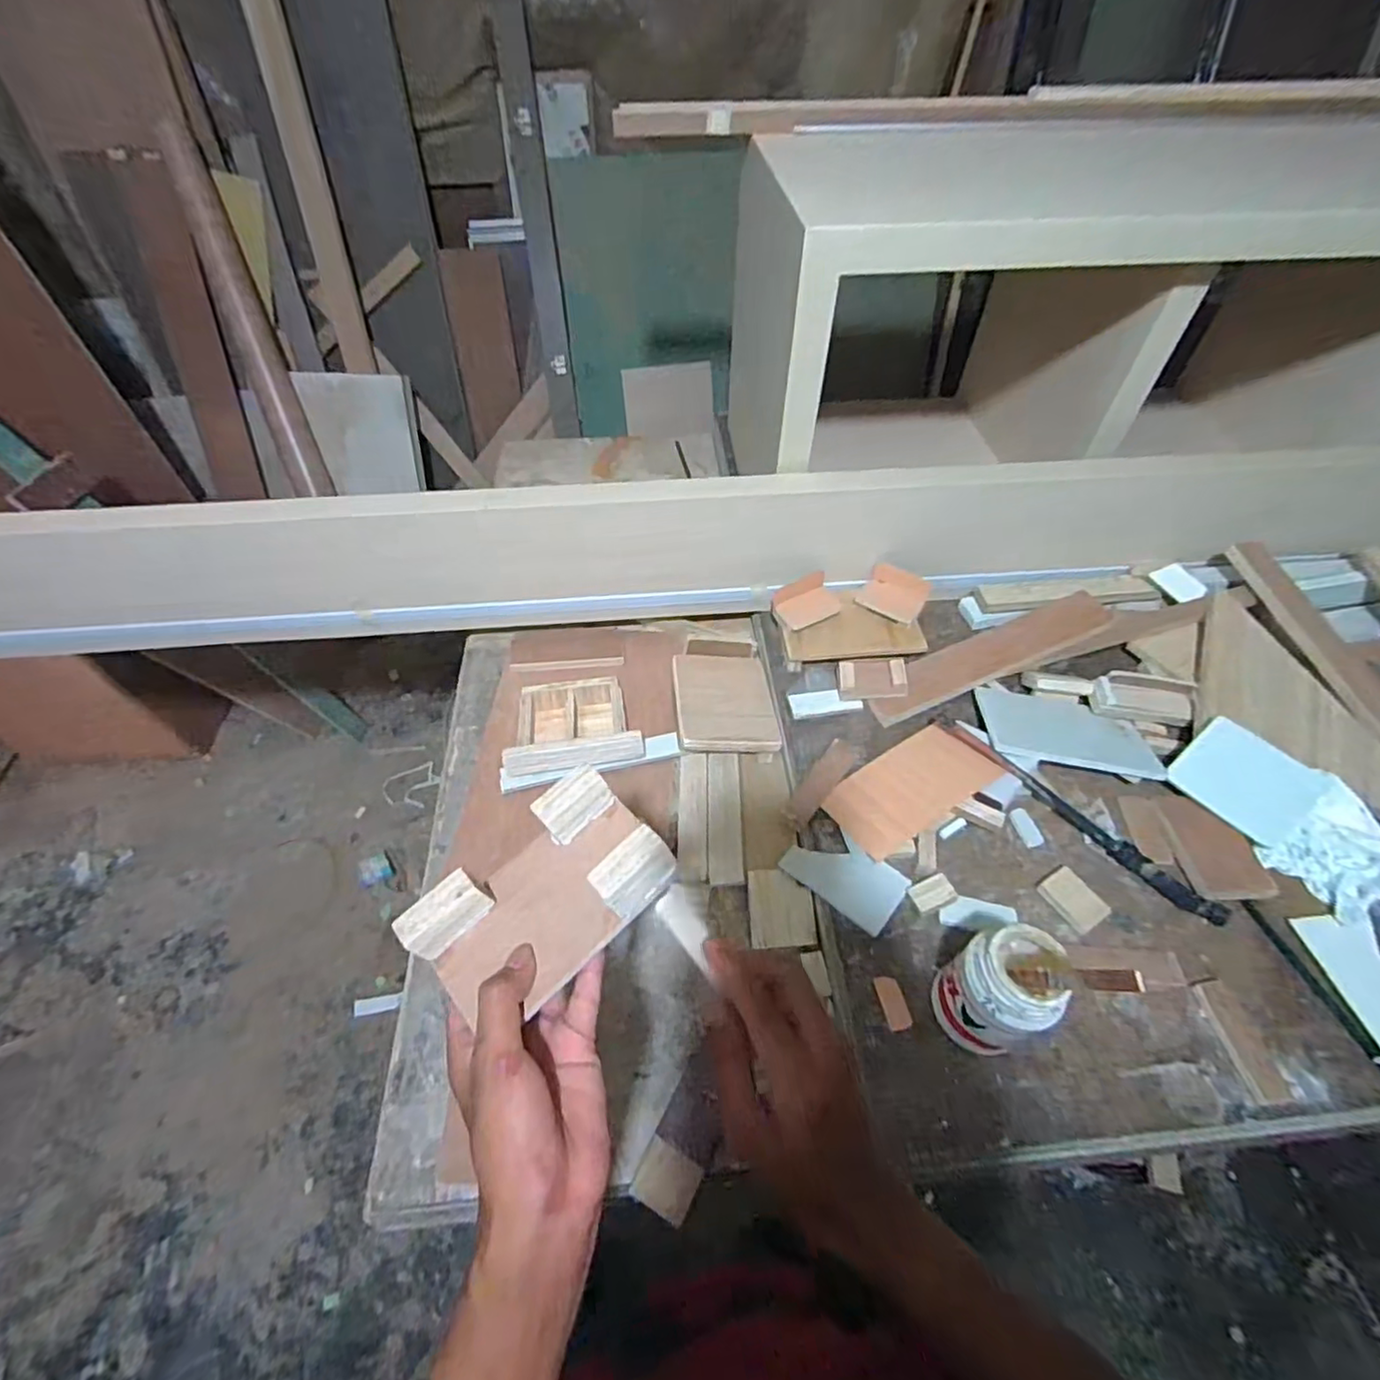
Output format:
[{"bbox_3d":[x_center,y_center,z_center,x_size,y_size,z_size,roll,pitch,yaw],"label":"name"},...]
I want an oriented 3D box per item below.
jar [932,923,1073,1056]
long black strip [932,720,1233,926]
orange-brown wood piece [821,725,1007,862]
[{"bbox_3d":[0.256,0.255,0.539,0.066,0.134,0.076,7,52,6],"label":"jar"},{"bbox_3d":[0.411,0.134,0.693,0.325,0.022,0.028,36,60,25],"label":"long black strip"},{"bbox_3d":[0.246,0.108,0.718,0.185,0.007,0.095,-29,56,-16],"label":"orange-brown wood piece"}]

